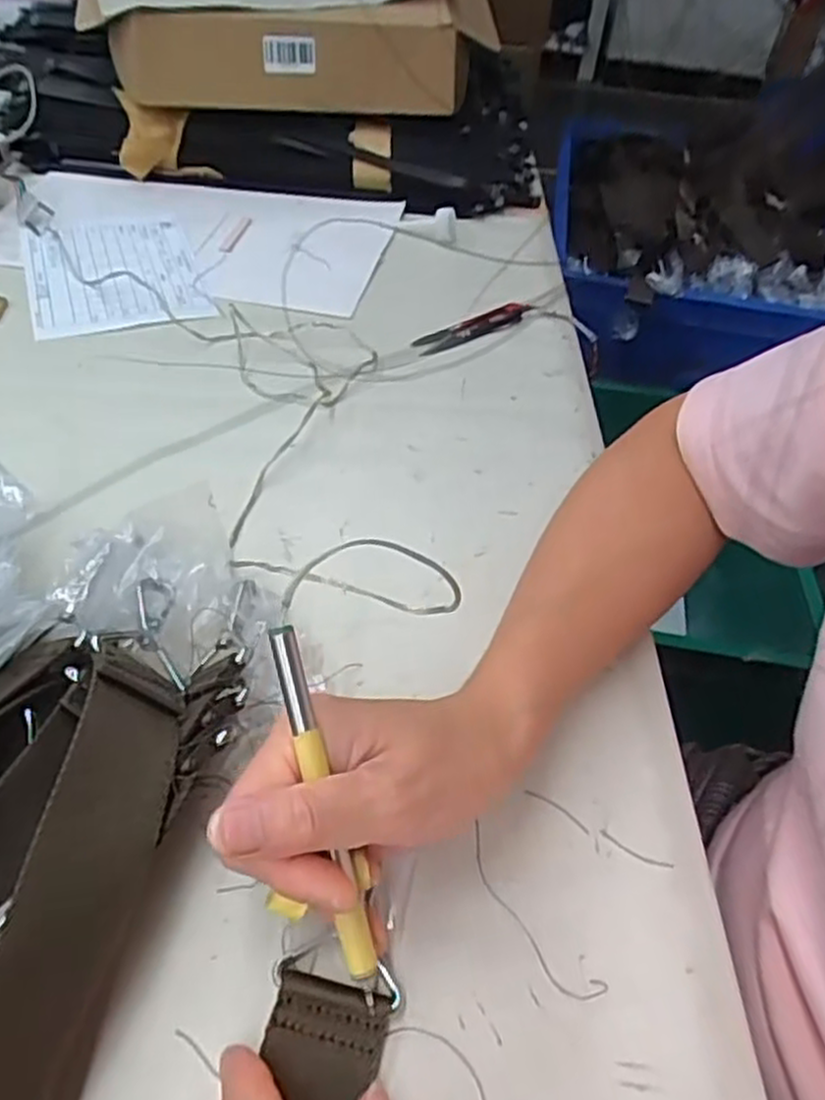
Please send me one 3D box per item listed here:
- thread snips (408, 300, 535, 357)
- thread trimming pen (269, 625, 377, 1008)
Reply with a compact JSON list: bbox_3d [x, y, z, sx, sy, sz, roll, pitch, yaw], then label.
[{"bbox_3d":[0.052,-0.182,0.639,0.119,0.008,0.026,-25,51,-29],"label":"thread snips"},{"bbox_3d":[-0.029,0.092,0.268,0.011,0.136,0.014,-14,4,-21],"label":"thread trimming pen"}]

